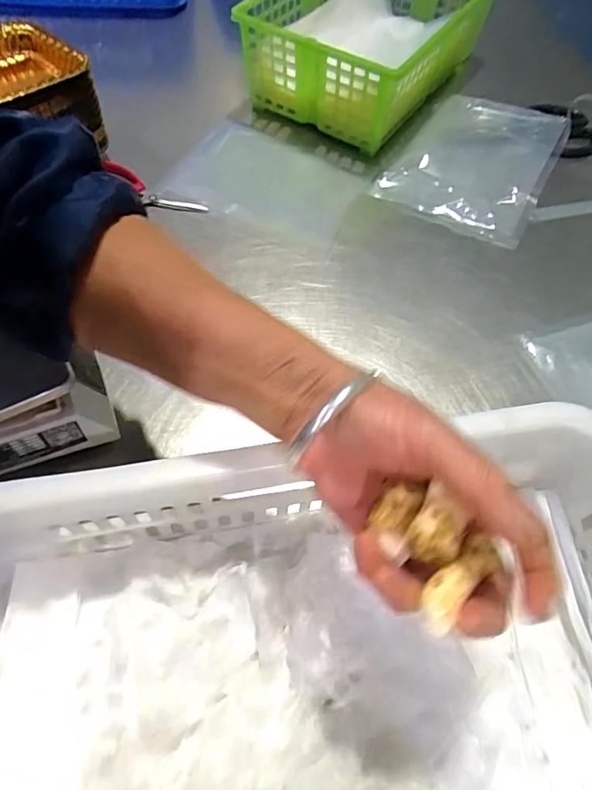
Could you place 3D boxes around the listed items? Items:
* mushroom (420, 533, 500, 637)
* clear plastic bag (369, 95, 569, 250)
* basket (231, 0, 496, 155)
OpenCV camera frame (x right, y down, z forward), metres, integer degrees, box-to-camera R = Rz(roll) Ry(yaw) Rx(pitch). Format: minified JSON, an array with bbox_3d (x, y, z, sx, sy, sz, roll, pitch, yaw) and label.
[{"bbox_3d":[0.067,0.078,0.207,0.045,0.012,0.017,-37,66,-26],"label":"mushroom"},{"bbox_3d":[0.220,-0.285,0.601,0.166,0.022,0.247,26,60,13],"label":"clear plastic bag"},{"bbox_3d":[0.105,-0.476,0.656,0.224,0.112,0.370,30,61,15],"label":"basket"}]

